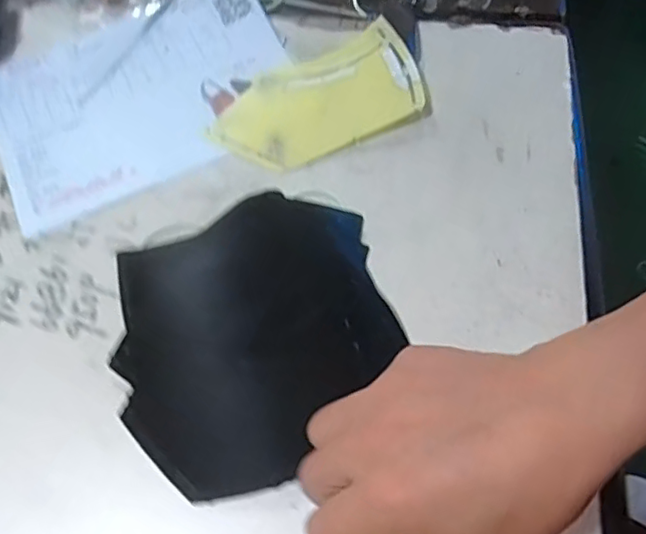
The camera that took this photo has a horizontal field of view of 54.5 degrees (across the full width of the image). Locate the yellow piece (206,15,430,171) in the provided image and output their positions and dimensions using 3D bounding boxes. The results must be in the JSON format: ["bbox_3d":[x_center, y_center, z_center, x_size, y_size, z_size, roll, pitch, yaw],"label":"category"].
[{"bbox_3d":[-0.003,-0.111,0.418,0.135,0.021,0.078,-21,62,-8],"label":"yellow piece"}]

